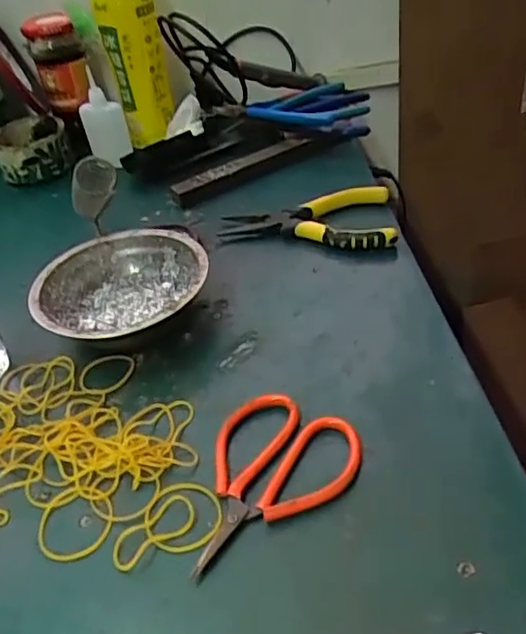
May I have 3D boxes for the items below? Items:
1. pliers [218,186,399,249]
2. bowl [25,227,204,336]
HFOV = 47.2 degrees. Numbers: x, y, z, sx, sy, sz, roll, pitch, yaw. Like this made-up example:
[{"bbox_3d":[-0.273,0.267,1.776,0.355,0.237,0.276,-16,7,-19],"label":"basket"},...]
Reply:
[{"bbox_3d":[0.037,-0.079,0.518,0.147,0.028,0.067,-5,39,2],"label":"pliers"},{"bbox_3d":[-0.103,-0.015,0.452,0.124,0.045,0.118,-4,39,3],"label":"bowl"}]

